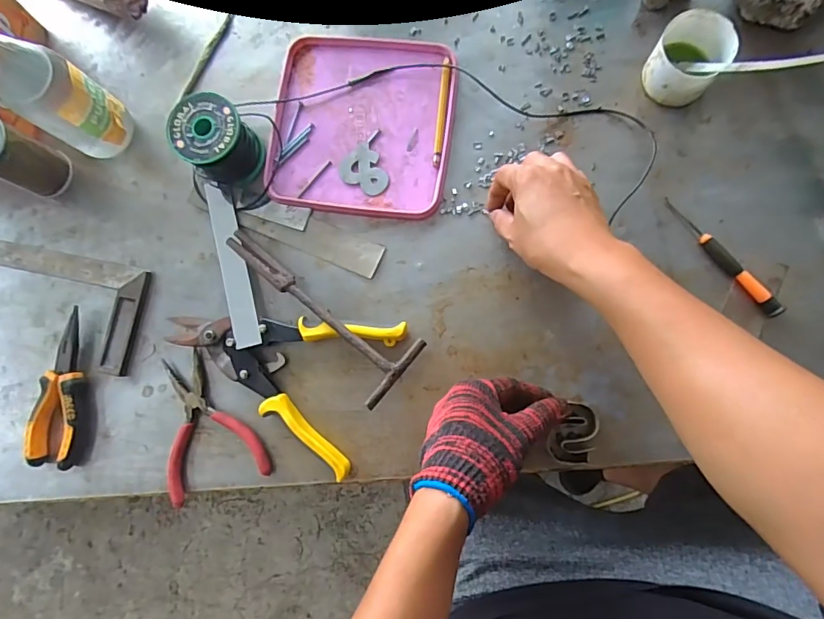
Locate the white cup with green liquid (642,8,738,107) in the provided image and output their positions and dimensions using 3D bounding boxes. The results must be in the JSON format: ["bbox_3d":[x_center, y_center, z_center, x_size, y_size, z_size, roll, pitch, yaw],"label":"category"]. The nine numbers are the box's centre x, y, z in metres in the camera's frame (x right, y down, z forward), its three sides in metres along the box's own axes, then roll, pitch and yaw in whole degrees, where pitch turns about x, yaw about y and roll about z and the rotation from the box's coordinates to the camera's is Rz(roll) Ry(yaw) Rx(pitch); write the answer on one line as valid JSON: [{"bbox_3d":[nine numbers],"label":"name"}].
[{"bbox_3d":[0.261,-0.236,0.461,0.062,0.052,0.069,35,87,8],"label":"white cup with green liquid"}]

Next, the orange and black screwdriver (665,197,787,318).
[{"bbox_3d":[0.294,-0.052,0.455,0.017,0.015,0.142,-38,81,-1],"label":"orange and black screwdriver"}]

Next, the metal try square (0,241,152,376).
[{"bbox_3d":[-0.405,-0.010,0.519,0.247,0.012,0.112,11,84,6],"label":"metal try square"}]

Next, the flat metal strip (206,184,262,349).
[{"bbox_3d":[-0.181,-0.047,0.491,0.026,0.006,0.174,-16,76,0],"label":"flat metal strip"}]

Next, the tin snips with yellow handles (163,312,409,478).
[{"bbox_3d":[-0.127,0.080,0.471,0.232,0.030,0.141,3,83,5],"label":"tin snips with yellow handles"}]

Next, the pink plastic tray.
[{"bbox_3d":[-0.051,-0.195,0.508,0.185,0.011,0.188,7,83,6],"label":"pink plastic tray"}]

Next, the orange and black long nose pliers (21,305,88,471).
[{"bbox_3d":[-0.362,0.080,0.494,0.053,0.023,0.156,4,83,5],"label":"orange and black long nose pliers"}]

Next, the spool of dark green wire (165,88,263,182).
[{"bbox_3d":[-0.196,-0.169,0.489,0.070,0.063,0.067,-1,83,5],"label":"spool of dark green wire"}]

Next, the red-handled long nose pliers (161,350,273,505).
[{"bbox_3d":[-0.211,0.113,0.486,0.101,0.011,0.139,-22,81,2],"label":"red-handled long nose pliers"}]

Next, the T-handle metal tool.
[{"bbox_3d":[-0.095,-0.008,0.474,0.224,0.040,0.072,40,87,8],"label":"T-handle metal tool"}]

